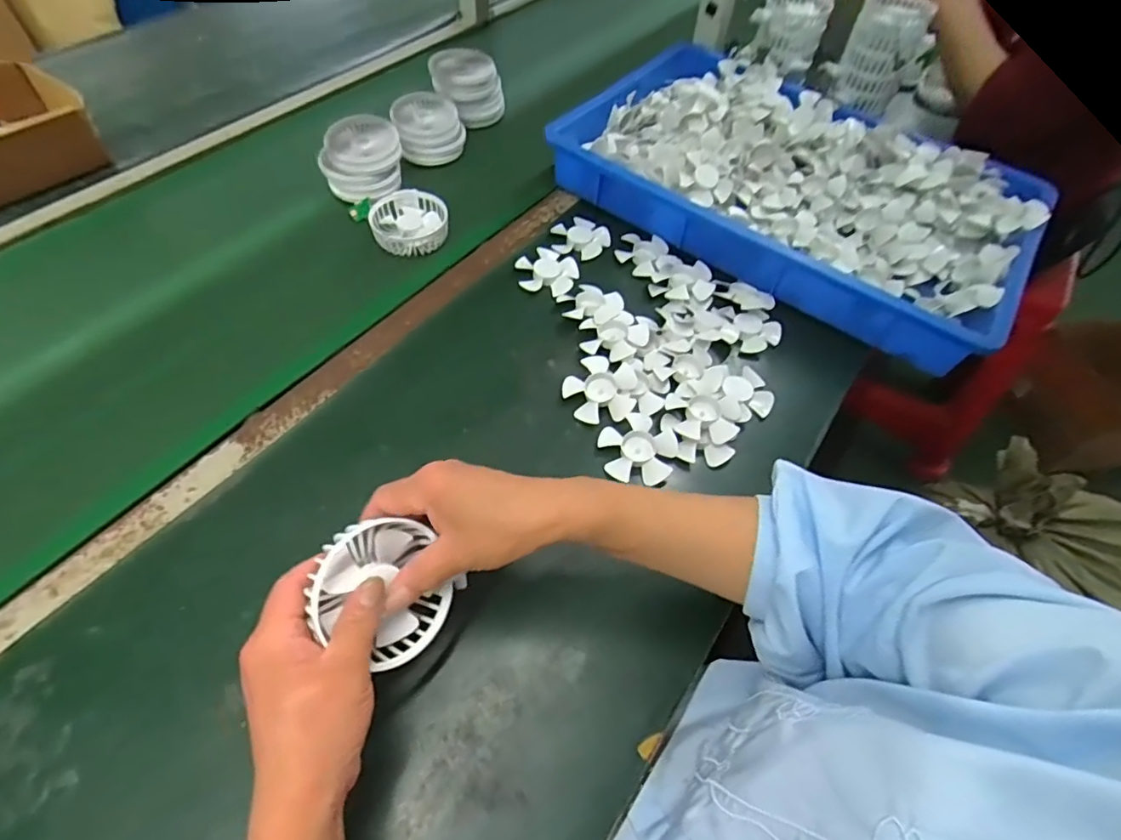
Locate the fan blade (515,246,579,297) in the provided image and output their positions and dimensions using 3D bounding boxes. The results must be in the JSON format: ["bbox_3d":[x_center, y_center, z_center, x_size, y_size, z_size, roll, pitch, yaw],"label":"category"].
[{"bbox_3d":[-0.017,-0.173,0.638,0.071,0.009,0.071,2,55,-2],"label":"fan blade"}]

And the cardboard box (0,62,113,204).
[{"bbox_3d":[-0.702,-0.347,0.674,0.203,0.069,0.203,33,60,18],"label":"cardboard box"}]

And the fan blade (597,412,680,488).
[{"bbox_3d":[0.072,0.026,0.506,0.066,0.015,0.070,2,55,-2],"label":"fan blade"}]

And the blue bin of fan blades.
[{"bbox_3d":[0.311,-0.322,0.728,0.573,0.077,0.421,35,60,19],"label":"blue bin of fan blades"}]

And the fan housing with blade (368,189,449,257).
[{"bbox_3d":[-0.182,-0.239,0.663,0.087,0.028,0.089,-13,57,-12],"label":"fan housing with blade"}]

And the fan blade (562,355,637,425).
[{"bbox_3d":[0.038,-0.031,0.538,0.069,0.019,0.071,2,55,-2],"label":"fan blade"}]

